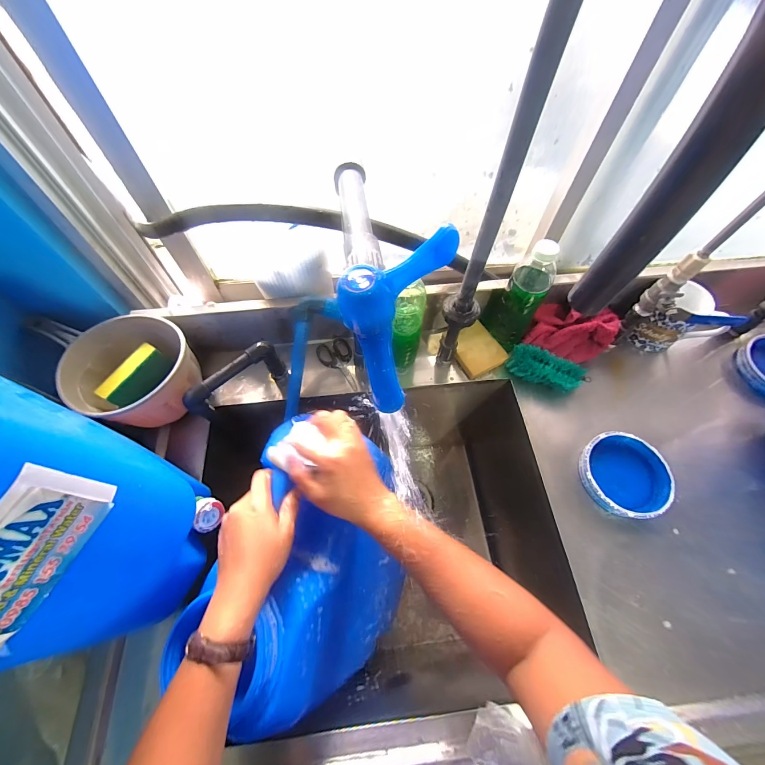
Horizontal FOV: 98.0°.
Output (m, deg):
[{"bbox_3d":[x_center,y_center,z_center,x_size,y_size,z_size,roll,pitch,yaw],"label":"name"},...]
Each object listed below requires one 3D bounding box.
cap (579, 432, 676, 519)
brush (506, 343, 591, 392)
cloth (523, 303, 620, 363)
[{"bbox_3d":[0.363,0.140,0.499,0.121,0.038,0.116,0,61,0],"label":"cap"},{"bbox_3d":[0.287,-0.017,0.585,0.129,0.056,0.053,18,62,9],"label":"brush"},{"bbox_3d":[0.336,-0.094,0.597,0.150,0.063,0.089,7,61,3],"label":"cloth"}]

